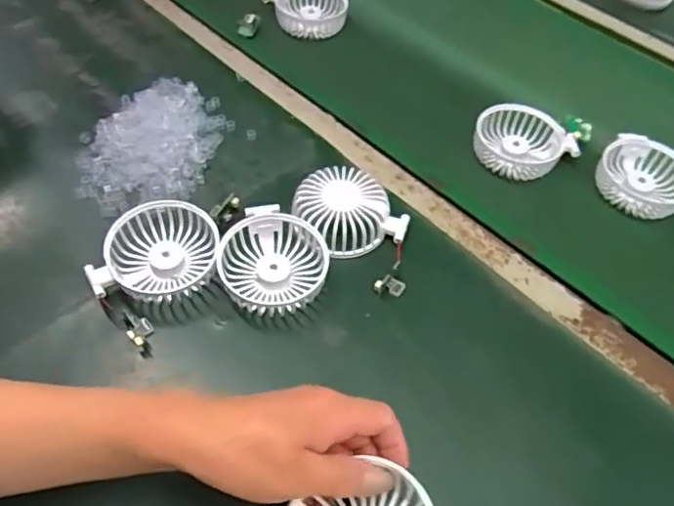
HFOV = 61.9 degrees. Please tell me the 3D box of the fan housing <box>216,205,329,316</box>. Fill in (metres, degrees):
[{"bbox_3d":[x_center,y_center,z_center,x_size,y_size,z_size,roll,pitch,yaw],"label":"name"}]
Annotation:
[{"bbox_3d":[-0.053,0.006,0.472,0.084,0.030,0.084,3,54,-4],"label":"fan housing"}]

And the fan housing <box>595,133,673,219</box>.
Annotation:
[{"bbox_3d":[0.312,-0.076,0.570,0.088,0.032,0.087,35,58,19],"label":"fan housing"}]

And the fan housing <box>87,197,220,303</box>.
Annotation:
[{"bbox_3d":[-0.146,-0.001,0.467,0.085,0.030,0.086,10,53,1],"label":"fan housing"}]

